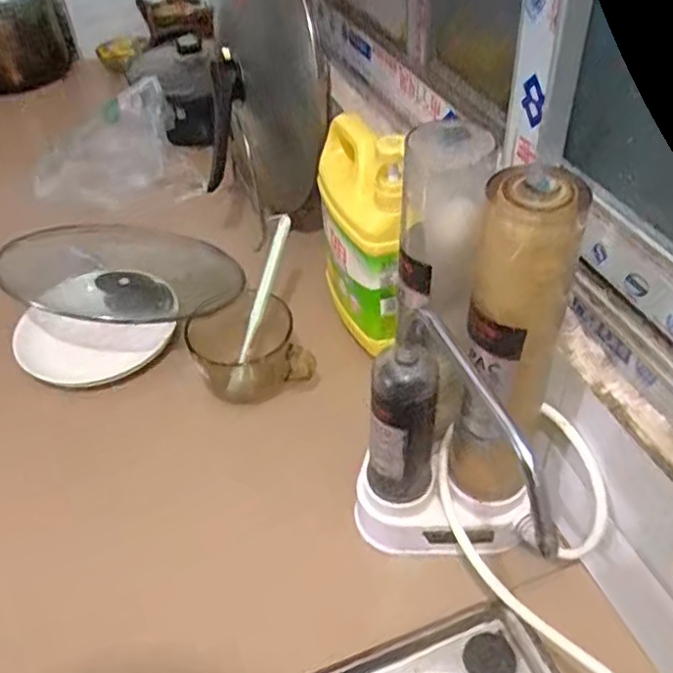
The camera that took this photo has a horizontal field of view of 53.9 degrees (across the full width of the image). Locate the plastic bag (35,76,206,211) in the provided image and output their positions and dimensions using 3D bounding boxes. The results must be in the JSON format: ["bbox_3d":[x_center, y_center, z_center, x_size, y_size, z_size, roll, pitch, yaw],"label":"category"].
[{"bbox_3d":[-0.330,-0.272,0.969,0.223,0.133,0.132,-18,47,-12],"label":"plastic bag"}]

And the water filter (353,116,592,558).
[{"bbox_3d":[0.085,0.028,0.467,0.123,0.320,0.102,3,46,9],"label":"water filter"}]

